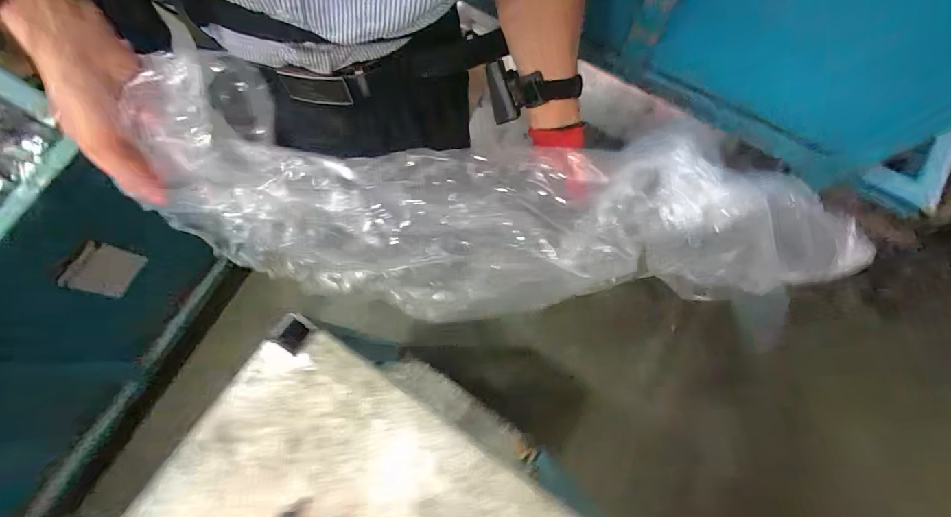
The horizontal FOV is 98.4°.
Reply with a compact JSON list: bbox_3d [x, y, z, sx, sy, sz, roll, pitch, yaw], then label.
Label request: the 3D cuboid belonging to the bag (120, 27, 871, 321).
[{"bbox_3d":[0.060,-0.030,0.492,0.706,0.259,0.165,5,76,-13],"label":"bag"}]

